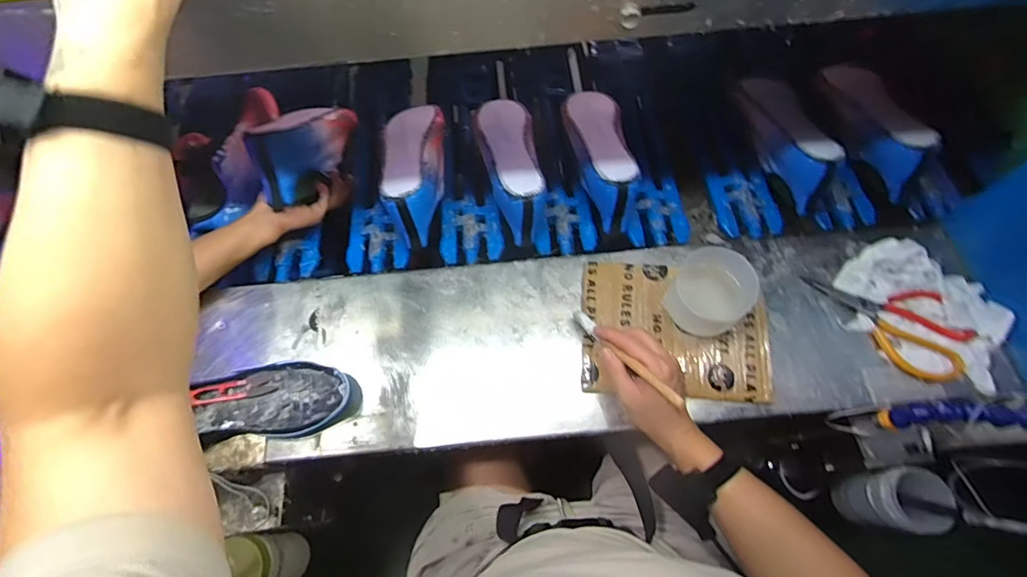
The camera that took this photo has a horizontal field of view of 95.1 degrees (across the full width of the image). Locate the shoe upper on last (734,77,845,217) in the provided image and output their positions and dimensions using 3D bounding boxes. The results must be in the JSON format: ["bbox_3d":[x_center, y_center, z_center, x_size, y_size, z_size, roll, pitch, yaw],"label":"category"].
[{"bbox_3d":[0.408,-0.235,0.719,0.081,0.082,0.248,-3,56,-1],"label":"shoe upper on last"}]

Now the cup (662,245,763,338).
[{"bbox_3d":[0.243,0.003,0.584,0.092,0.055,0.099,0,70,0],"label":"cup"}]

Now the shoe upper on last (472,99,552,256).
[{"bbox_3d":[0.000,-0.177,0.697,0.084,0.100,0.234,-10,71,-4],"label":"shoe upper on last"}]

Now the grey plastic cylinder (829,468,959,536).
[{"bbox_3d":[0.491,0.276,0.621,0.072,0.122,0.074,7,71,2],"label":"grey plastic cylinder"}]

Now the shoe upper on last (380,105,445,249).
[{"bbox_3d":[-0.153,-0.188,0.711,0.088,0.084,0.262,-3,58,-1],"label":"shoe upper on last"}]

